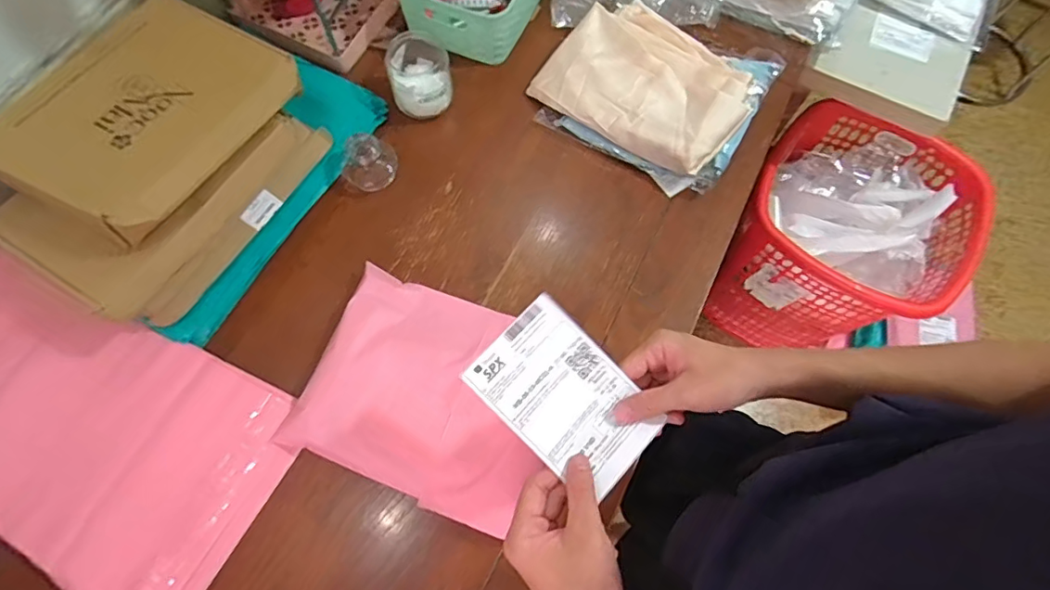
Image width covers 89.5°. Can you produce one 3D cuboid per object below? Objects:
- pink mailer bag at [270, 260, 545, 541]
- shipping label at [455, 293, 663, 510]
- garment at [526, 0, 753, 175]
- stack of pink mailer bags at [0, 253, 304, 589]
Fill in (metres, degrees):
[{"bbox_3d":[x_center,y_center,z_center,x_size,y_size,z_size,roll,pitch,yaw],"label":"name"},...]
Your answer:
[{"bbox_3d":[-0.107,0.116,0.643,0.291,0.048,0.242,21,70,6],"label":"pink mailer bag"},{"bbox_3d":[0.035,0.085,0.444,0.149,0.007,0.102,45,73,3],"label":"shipping label"},{"bbox_3d":[0.185,-0.315,0.786,0.279,0.032,0.229,40,78,14],"label":"garment"},{"bbox_3d":[-0.512,0.149,0.613,0.455,0.028,0.271,28,71,8],"label":"stack of pink mailer bags"}]

